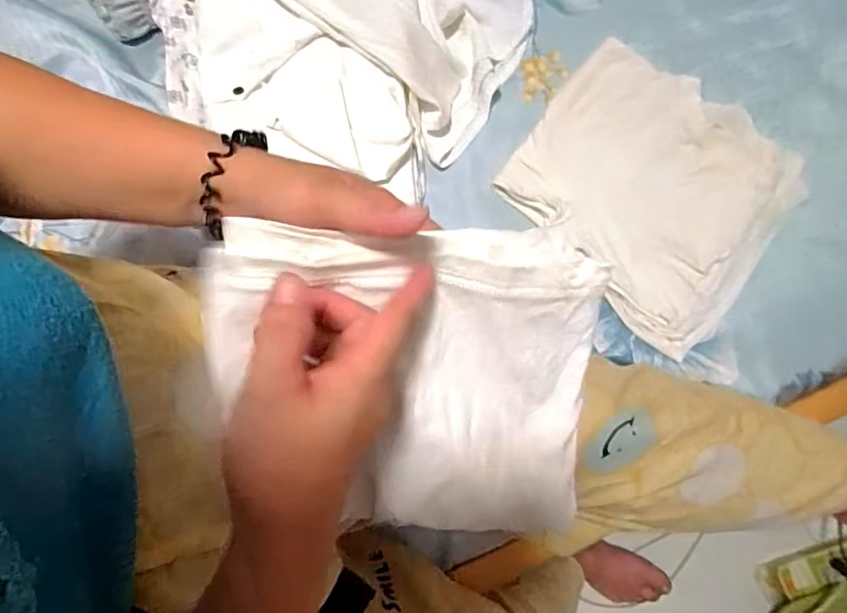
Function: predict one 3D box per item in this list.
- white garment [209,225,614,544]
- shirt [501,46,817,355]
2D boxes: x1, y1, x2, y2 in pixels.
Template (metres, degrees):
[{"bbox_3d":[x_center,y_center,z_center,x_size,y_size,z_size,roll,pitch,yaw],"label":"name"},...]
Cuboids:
[{"bbox_3d":[-0.008,0.051,0.314,0.220,0.035,0.193,-3,106,-10],"label":"white garment"},{"bbox_3d":[0.239,-0.128,0.561,0.273,0.026,0.257,40,82,9],"label":"shirt"}]

